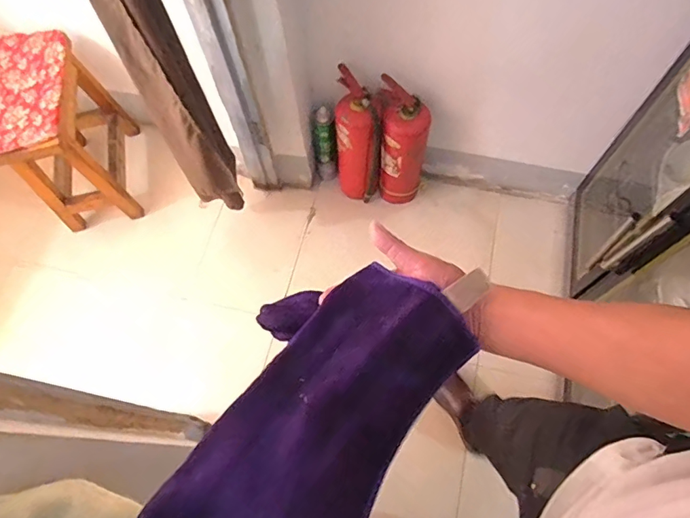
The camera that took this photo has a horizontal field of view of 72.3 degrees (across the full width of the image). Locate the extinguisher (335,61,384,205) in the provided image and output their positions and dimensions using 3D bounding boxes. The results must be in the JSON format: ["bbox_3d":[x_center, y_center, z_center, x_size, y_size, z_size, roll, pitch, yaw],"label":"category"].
[{"bbox_3d":[0.037,-0.341,1.376,0.109,0.429,0.135,-14,67,-4],"label":"extinguisher"}]

